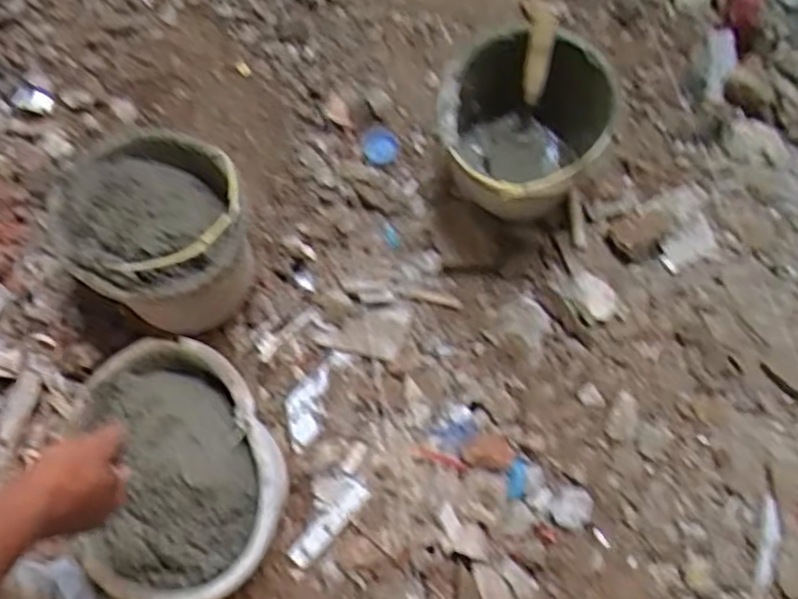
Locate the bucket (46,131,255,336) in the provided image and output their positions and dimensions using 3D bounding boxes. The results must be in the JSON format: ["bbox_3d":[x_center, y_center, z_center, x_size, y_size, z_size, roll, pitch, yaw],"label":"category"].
[{"bbox_3d":[-0.328,-0.089,0.943,0.221,0.283,0.262,-27,70,-14],"label":"bucket"}]

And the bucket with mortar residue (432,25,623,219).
[{"bbox_3d":[0.182,-0.230,1.043,0.245,0.207,0.305,2,66,-3],"label":"bucket with mortar residue"}]

